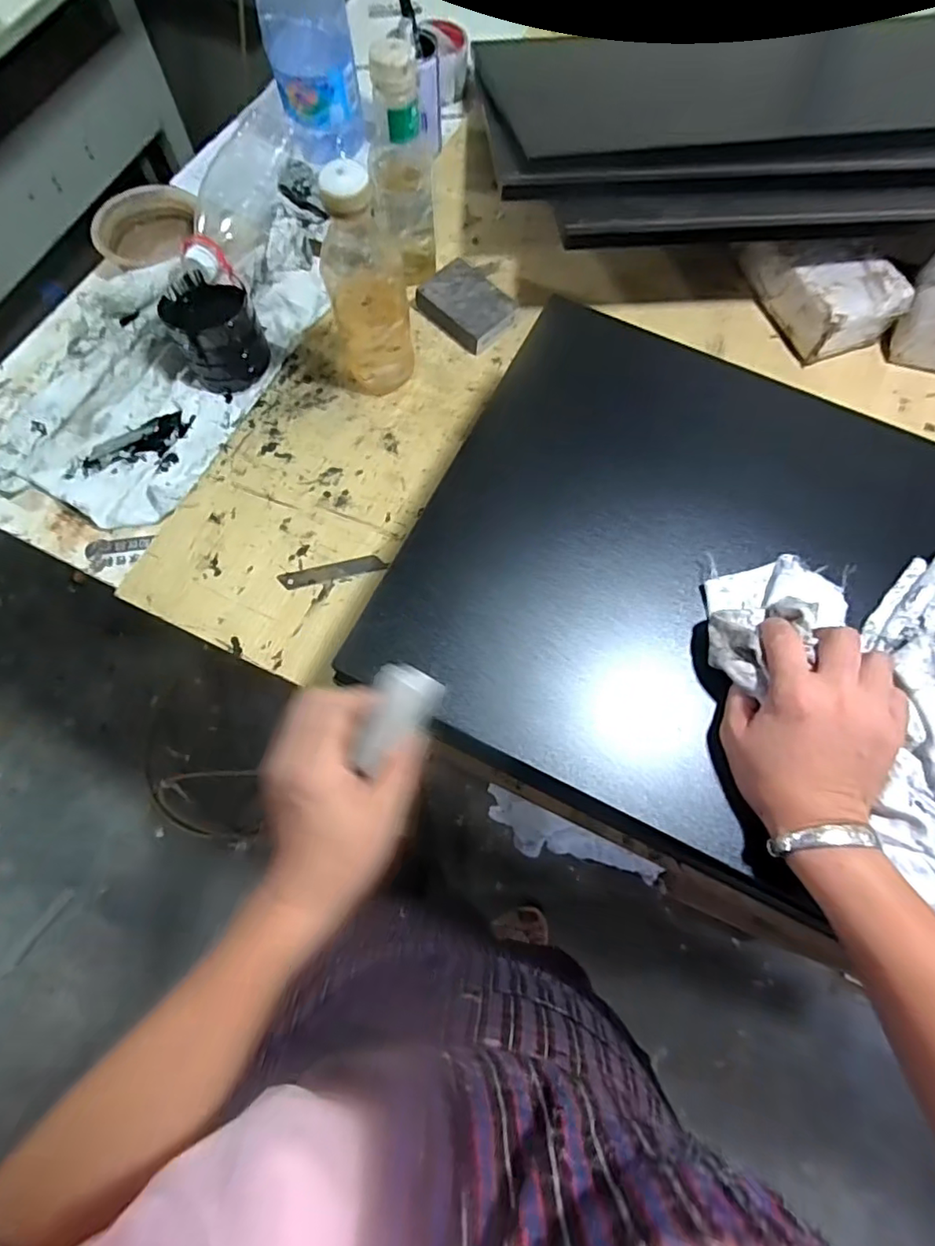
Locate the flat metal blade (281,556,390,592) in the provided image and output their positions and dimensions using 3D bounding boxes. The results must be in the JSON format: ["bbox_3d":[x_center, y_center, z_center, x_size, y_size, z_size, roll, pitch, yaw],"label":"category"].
[{"bbox_3d":[-0.129,-0.049,0.545,0.099,0.004,0.017,-11,72,-6],"label":"flat metal blade"}]

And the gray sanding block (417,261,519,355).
[{"bbox_3d":[0.000,-0.359,0.643,0.072,0.028,0.102,-43,78,-14],"label":"gray sanding block"}]

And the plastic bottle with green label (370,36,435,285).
[{"bbox_3d":[-0.068,-0.456,0.587,0.064,0.210,0.066,-4,71,-3],"label":"plastic bottle with green label"}]

